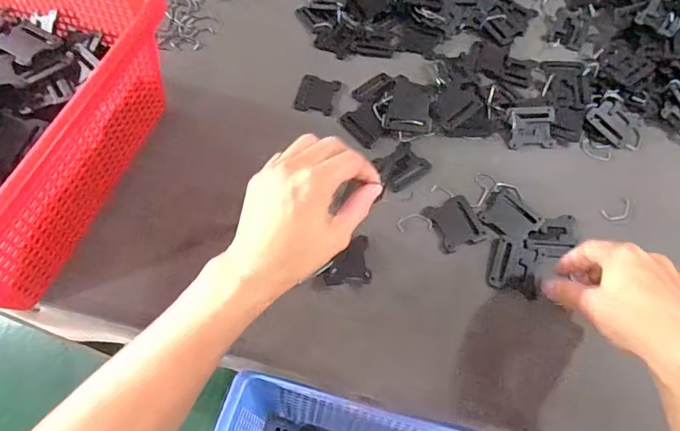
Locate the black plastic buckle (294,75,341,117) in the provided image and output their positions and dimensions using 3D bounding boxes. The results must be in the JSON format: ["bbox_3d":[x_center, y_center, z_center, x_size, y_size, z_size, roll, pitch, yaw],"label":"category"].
[{"bbox_3d":[-0.025,-0.135,0.501,0.043,0.004,0.049,13,63,6],"label":"black plastic buckle"}]

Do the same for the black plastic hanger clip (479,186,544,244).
[{"bbox_3d":[0.159,-0.001,0.429,0.046,0.004,0.054,-33,67,-16],"label":"black plastic hanger clip"}]

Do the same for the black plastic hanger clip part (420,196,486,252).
[{"bbox_3d":[0.109,0.007,0.426,0.046,0.004,0.050,-19,64,-10],"label":"black plastic hanger clip part"}]

